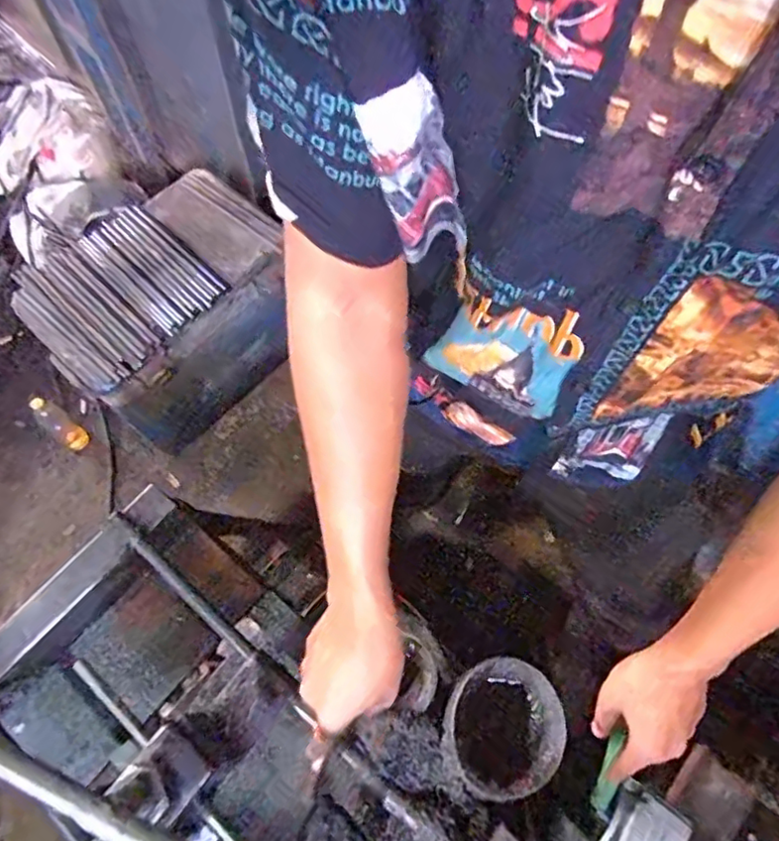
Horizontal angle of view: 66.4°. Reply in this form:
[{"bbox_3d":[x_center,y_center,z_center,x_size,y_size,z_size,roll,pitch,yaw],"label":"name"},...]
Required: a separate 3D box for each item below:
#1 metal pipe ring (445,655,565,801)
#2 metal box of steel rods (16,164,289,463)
[{"bbox_3d":[0.116,0.302,0.592,0.125,0.028,0.118,0,68,-1],"label":"metal pipe ring"},{"bbox_3d":[-0.468,-0.233,1.337,0.341,0.381,0.492,39,72,13],"label":"metal box of steel rods"}]

